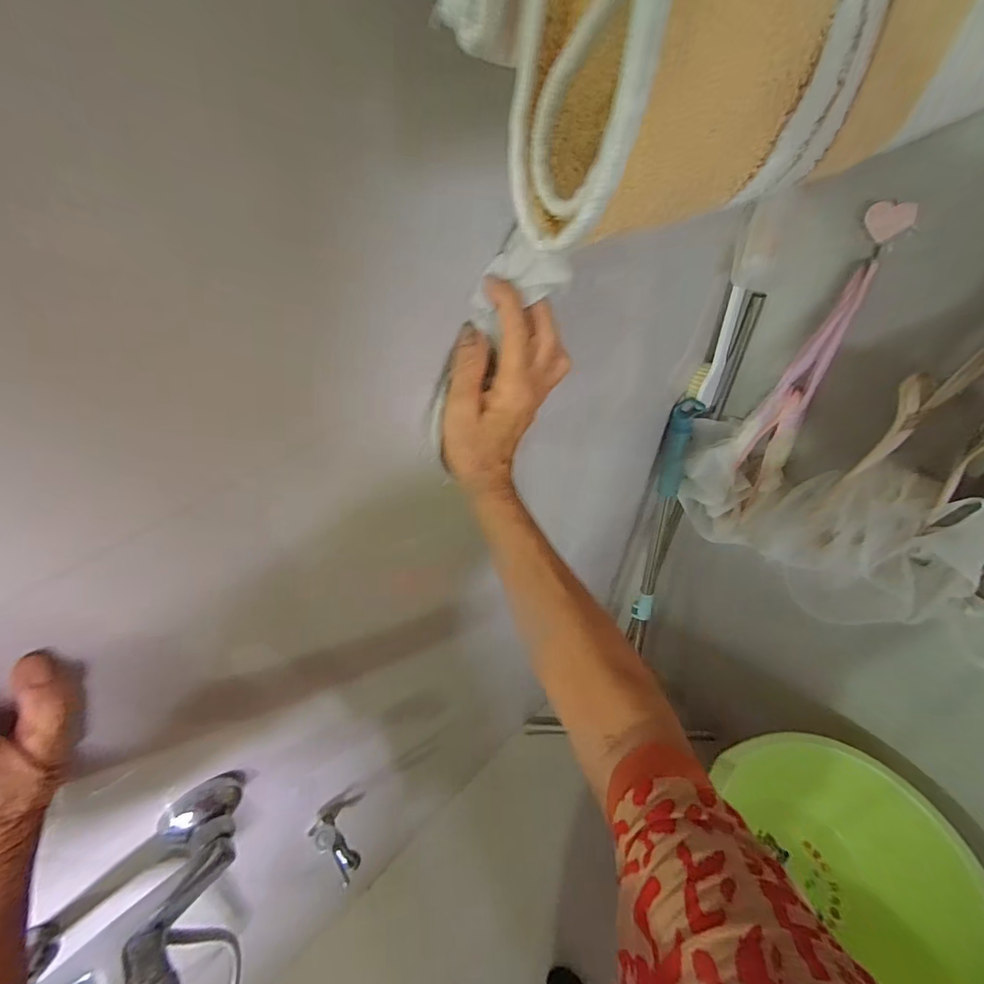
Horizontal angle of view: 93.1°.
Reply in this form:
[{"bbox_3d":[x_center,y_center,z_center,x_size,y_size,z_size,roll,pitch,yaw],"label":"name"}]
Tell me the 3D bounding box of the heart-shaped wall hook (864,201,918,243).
[{"bbox_3d":[0.390,-0.267,0.458,0.041,0.032,0.010,32,58,26],"label":"heart-shaped wall hook"}]

